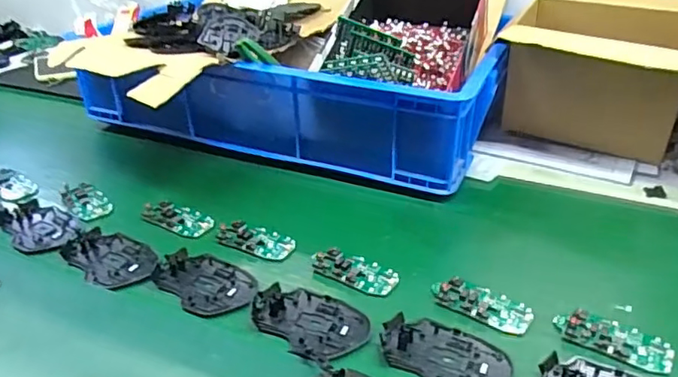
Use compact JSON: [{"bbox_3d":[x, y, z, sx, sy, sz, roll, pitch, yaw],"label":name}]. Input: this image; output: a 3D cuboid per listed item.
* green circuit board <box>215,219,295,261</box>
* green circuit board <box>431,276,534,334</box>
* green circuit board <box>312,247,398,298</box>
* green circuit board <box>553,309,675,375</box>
[{"bbox_3d":[-0.098,0.060,0.655,0.095,0.007,0.046,13,34,21],"label":"green circuit board"},{"bbox_3d":[0.142,0.113,0.556,0.095,0.009,0.044,21,38,30],"label":"green circuit board"},{"bbox_3d":[0.019,0.087,0.604,0.091,0.010,0.048,18,37,27],"label":"green circuit board"},{"bbox_3d":[0.251,0.137,0.513,0.098,0.007,0.045,16,36,25],"label":"green circuit board"}]

